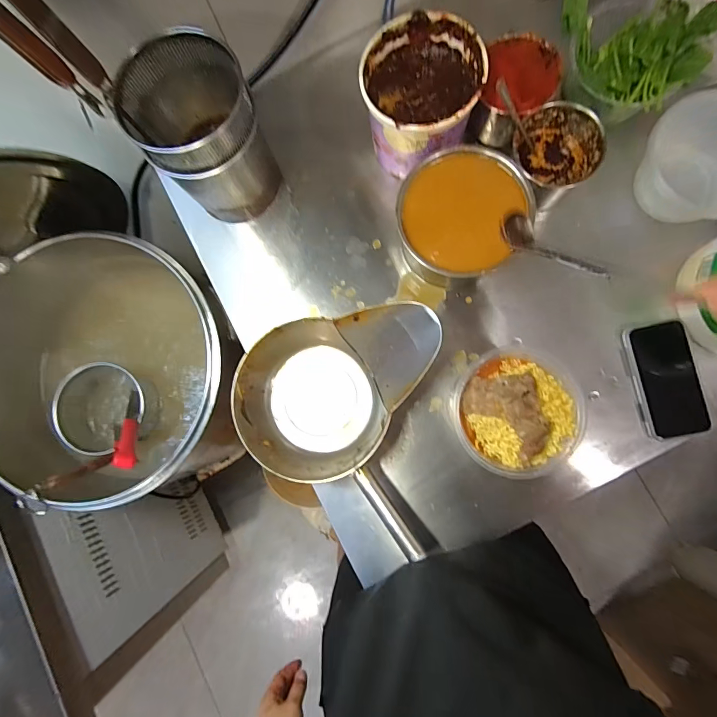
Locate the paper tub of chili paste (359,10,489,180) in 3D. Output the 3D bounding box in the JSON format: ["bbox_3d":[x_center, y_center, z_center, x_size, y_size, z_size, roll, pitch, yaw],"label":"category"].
[{"bbox_3d":[0.086,-0.352,0.553,0.148,0.144,0.151,-3,84,5],"label":"paper tub of chili paste"}]

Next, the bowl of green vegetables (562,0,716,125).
[{"bbox_3d":[0.378,-0.440,0.545,0.178,0.109,0.208,-26,82,2],"label":"bowl of green vegetables"}]

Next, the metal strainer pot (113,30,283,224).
[{"bbox_3d":[-0.202,-0.297,0.548,0.142,0.196,0.133,-1,84,5],"label":"metal strainer pot"}]

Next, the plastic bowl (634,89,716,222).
[{"bbox_3d":[0.482,-0.271,0.542,0.165,0.078,0.157,-1,84,5],"label":"plastic bowl"}]

